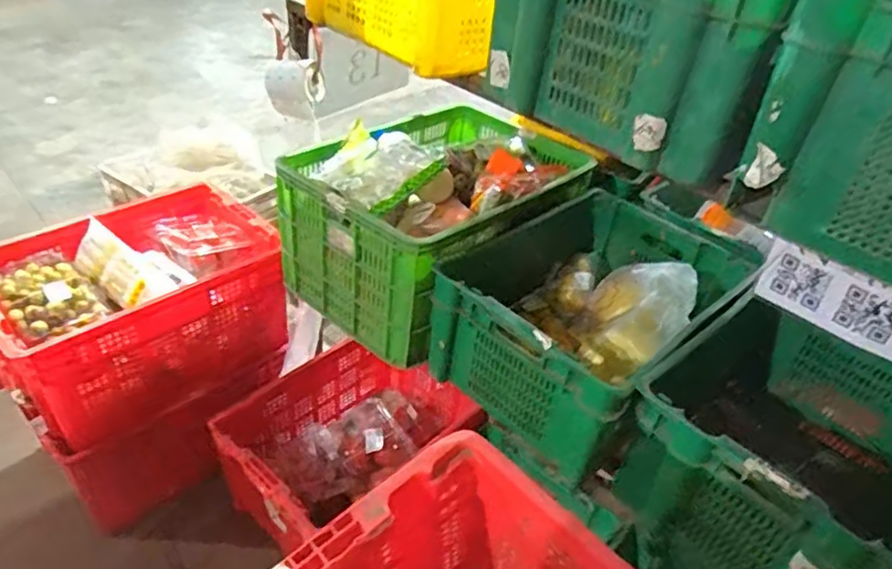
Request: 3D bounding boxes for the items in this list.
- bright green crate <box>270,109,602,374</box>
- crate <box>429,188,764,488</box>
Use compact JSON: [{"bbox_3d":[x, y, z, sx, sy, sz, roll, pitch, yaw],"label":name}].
[{"bbox_3d":[0.004,-0.174,1.434,0.441,0.302,0.651,31,43,31],"label":"bright green crate"},{"bbox_3d":[0.298,0.047,1.238,0.566,0.253,0.406,-27,47,-36],"label":"crate"}]

